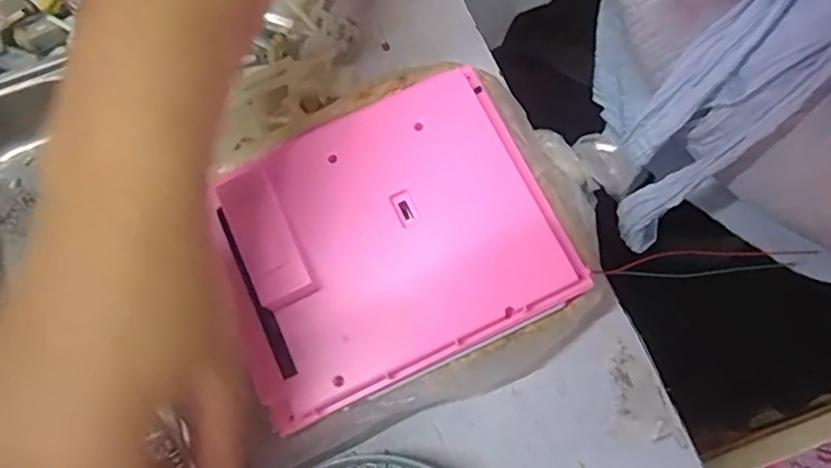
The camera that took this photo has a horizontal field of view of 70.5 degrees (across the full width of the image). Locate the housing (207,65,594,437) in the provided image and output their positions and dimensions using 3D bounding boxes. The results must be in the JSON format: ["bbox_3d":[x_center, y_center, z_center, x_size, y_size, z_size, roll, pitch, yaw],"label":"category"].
[{"bbox_3d":[-0.015,-0.001,0.277,0.152,0.014,0.128,-24,77,-6],"label":"housing"}]

